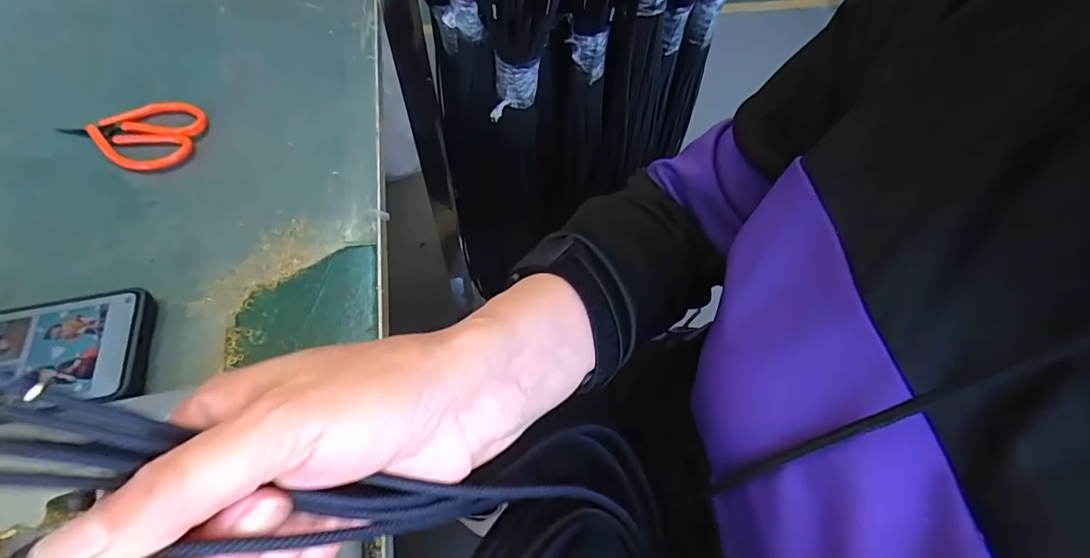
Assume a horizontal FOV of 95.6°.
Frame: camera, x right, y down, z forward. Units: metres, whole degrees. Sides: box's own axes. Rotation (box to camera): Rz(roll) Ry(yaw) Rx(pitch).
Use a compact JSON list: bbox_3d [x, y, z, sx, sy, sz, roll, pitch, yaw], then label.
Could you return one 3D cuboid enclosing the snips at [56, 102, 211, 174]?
[{"bbox_3d":[-0.334,-0.113,0.394,0.108,0.011,0.064,-5,59,-4],"label":"snips"}]

